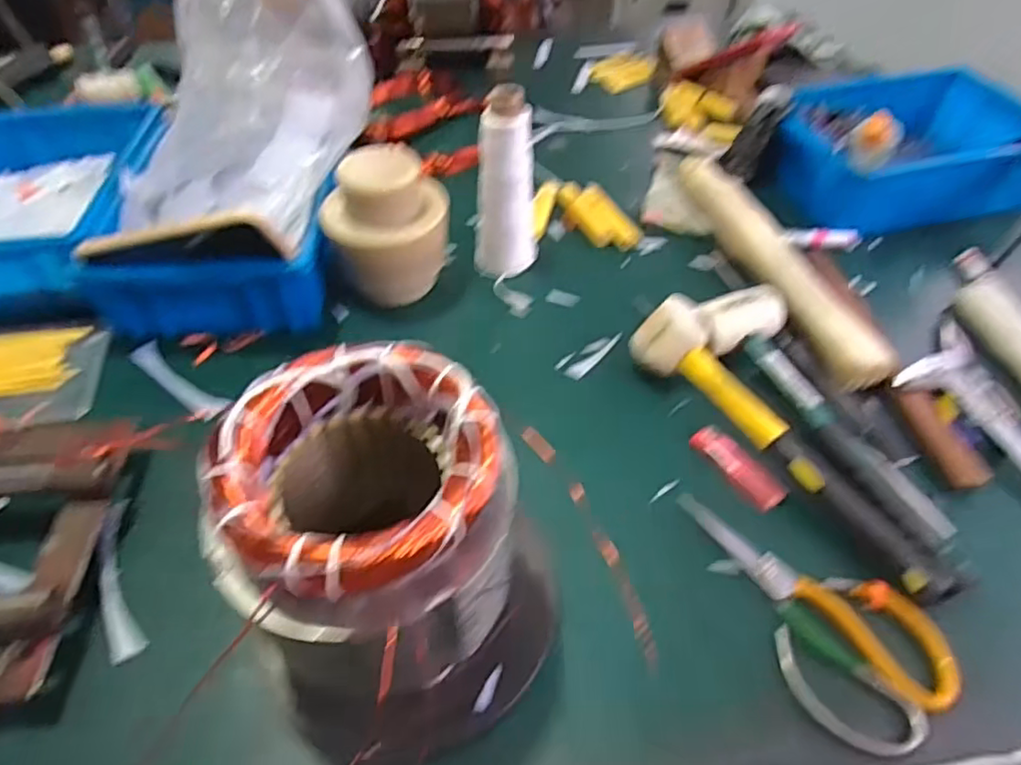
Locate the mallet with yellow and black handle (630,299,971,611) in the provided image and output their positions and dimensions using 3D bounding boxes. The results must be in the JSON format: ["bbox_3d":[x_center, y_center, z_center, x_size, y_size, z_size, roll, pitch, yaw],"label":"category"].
[{"bbox_3d":[0.204,0.037,0.469,0.057,0.053,0.279,-28,54,-22],"label":"mallet with yellow and black handle"}]

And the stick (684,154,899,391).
[{"bbox_3d":[0.257,-0.129,0.636,0.051,0.049,0.348,-12,49,-9],"label":"stick"}]

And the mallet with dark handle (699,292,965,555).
[{"bbox_3d":[0.240,0.022,0.485,0.078,0.039,0.266,-17,50,-14],"label":"mallet with dark handle"}]

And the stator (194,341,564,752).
[{"bbox_3d":[-0.063,0.098,0.344,0.154,0.180,0.159,-29,54,-23],"label":"stator"}]

